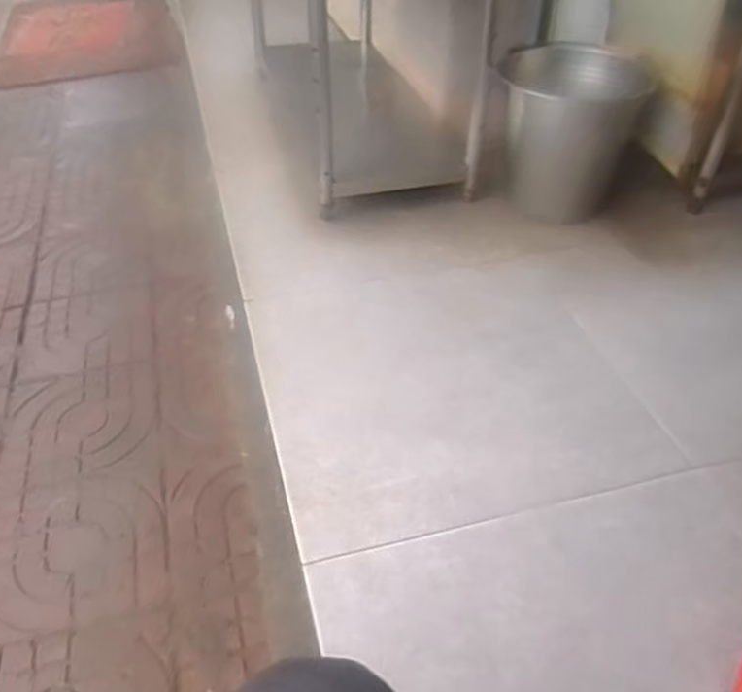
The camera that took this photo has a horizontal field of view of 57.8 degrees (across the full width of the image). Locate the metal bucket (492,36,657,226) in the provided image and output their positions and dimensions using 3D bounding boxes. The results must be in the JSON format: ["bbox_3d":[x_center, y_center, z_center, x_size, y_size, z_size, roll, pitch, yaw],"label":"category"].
[{"bbox_3d":[0.428,-0.478,1.494,0.297,0.309,0.297,-1,42,1],"label":"metal bucket"}]

